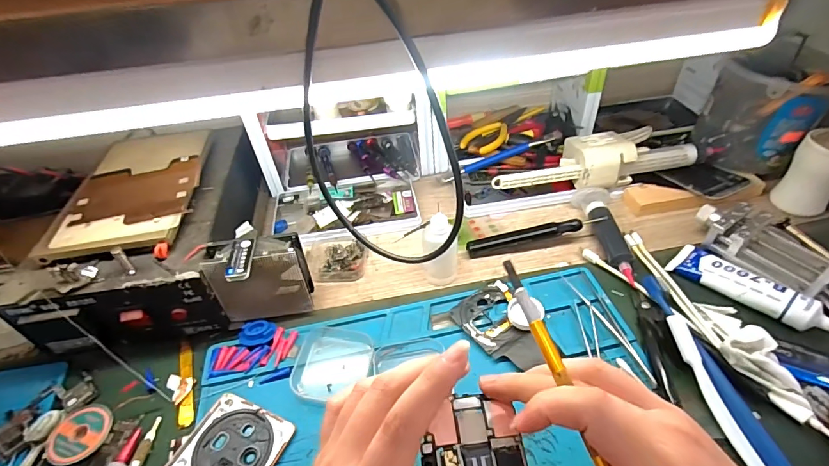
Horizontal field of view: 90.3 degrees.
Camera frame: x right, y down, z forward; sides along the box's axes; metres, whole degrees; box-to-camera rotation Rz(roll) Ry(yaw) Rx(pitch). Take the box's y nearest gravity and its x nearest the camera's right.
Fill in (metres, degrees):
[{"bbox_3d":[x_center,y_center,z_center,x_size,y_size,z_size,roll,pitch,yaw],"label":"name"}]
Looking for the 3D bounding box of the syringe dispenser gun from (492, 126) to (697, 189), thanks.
[{"bbox_3d":[0.214,-0.080,0.500,0.237,0.072,0.066,-2,43,4],"label":"syringe dispenser gun"}]

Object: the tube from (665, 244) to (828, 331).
[{"bbox_3d":[0.316,0.047,0.383,0.043,0.025,0.133,-35,50,-28],"label":"tube"}]

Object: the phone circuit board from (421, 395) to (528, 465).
[{"bbox_3d":[0.033,0.125,0.228,0.056,0.004,0.063,-4,59,-8],"label":"phone circuit board"}]

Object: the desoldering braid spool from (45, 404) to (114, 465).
[{"bbox_3d":[-0.269,0.161,0.332,0.041,0.010,0.048,-5,43,0],"label":"desoldering braid spool"}]

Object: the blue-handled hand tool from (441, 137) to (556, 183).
[{"bbox_3d":[0.107,-0.095,0.538,0.150,0.014,0.015,-21,43,5],"label":"blue-handled hand tool"}]

